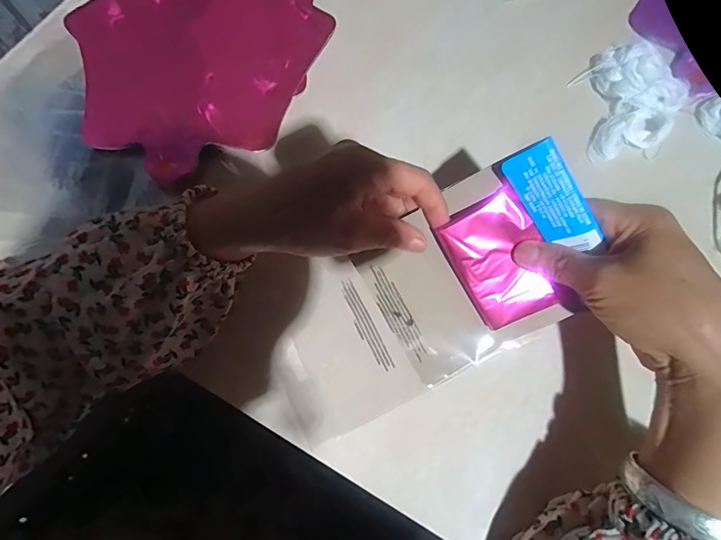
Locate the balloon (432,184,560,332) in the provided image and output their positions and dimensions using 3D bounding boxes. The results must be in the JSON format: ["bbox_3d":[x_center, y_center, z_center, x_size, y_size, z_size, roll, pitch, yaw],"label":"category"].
[{"bbox_3d":[0.091,-0.005,0.260,0.054,0.008,0.082,-28,102,18],"label":"balloon"}]

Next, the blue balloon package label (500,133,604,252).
[{"bbox_3d":[0.111,-0.039,0.231,0.069,0.030,0.004,50,45,-15],"label":"blue balloon package label"}]

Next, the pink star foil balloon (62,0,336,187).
[{"bbox_3d":[-0.160,-0.211,0.376,0.226,0.011,0.260,19,72,6],"label":"pink star foil balloon"}]

